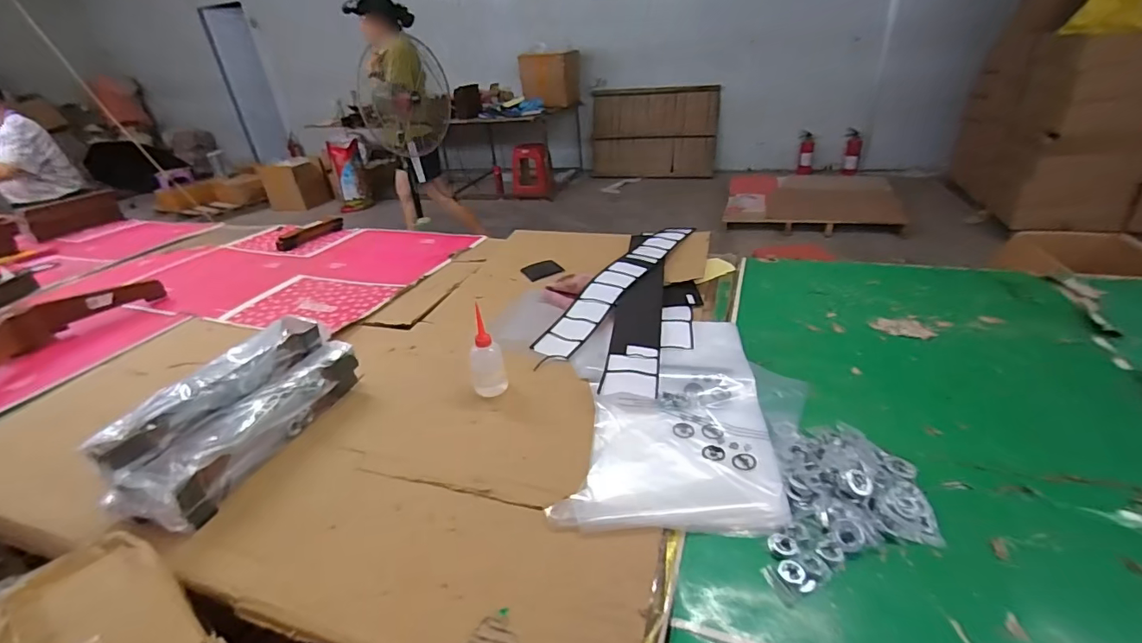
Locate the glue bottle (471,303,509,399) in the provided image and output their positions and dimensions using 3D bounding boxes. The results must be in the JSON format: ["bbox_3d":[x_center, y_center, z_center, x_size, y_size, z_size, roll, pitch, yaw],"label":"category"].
[{"bbox_3d":[-0.150,0.055,0.875,0.061,0.153,0.059,-1,33,6],"label":"glue bottle"}]

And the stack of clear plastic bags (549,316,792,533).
[{"bbox_3d":[0.160,0.139,0.838,0.314,0.022,0.471,0,35,7],"label":"stack of clear plastic bags"}]

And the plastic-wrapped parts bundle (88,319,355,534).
[{"bbox_3d":[-0.522,0.144,0.792,0.145,0.143,0.356,6,35,17],"label":"plastic-wrapped parts bundle"}]

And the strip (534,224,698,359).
[{"bbox_3d":[0.126,-0.105,1.205,0.117,0.041,0.625,19,40,32],"label":"strip"}]

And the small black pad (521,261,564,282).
[{"bbox_3d":[-0.078,-0.140,1.340,0.099,0.006,0.096,-18,37,-19],"label":"small black pad"}]

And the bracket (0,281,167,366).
[{"bbox_3d":[-1.215,0.019,1.158,0.114,0.086,0.474,3,32,13],"label":"bracket"}]

